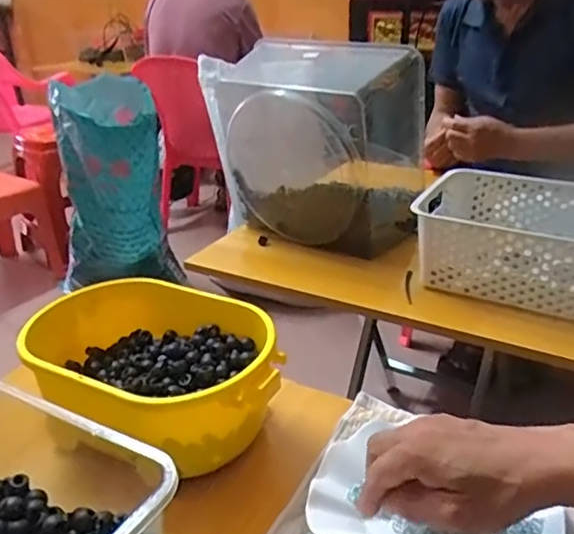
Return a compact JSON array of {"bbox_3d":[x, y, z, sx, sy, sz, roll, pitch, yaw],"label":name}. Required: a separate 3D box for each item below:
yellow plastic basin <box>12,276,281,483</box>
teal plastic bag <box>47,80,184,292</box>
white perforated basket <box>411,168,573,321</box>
[{"bbox_3d":[-0.126,0.092,0.560,0.244,0.080,0.177,16,31,34],"label":"yellow plastic basin"},{"bbox_3d":[-0.469,-0.172,1.594,0.292,0.569,0.281,-12,27,-18],"label":"teal plastic bag"},{"bbox_3d":[0.338,-0.034,0.810,0.311,0.108,0.226,13,30,30],"label":"white perforated basket"}]

